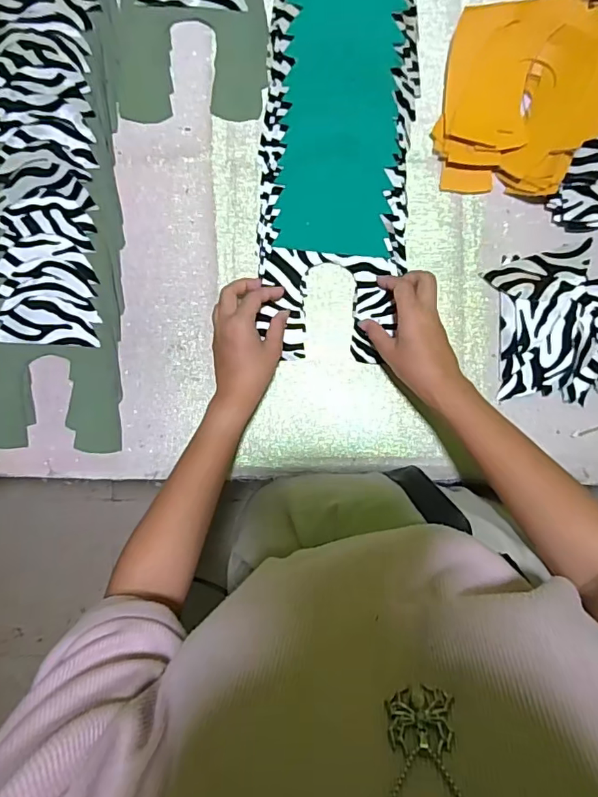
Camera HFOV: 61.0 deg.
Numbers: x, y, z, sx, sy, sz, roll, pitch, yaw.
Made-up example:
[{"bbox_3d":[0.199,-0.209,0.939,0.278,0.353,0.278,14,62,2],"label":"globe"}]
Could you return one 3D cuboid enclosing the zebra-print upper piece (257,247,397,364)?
[{"bbox_3d":[0.029,-0.097,0.531,0.133,0.016,0.113,2,93,1],"label":"zebra-print upper piece"}]

